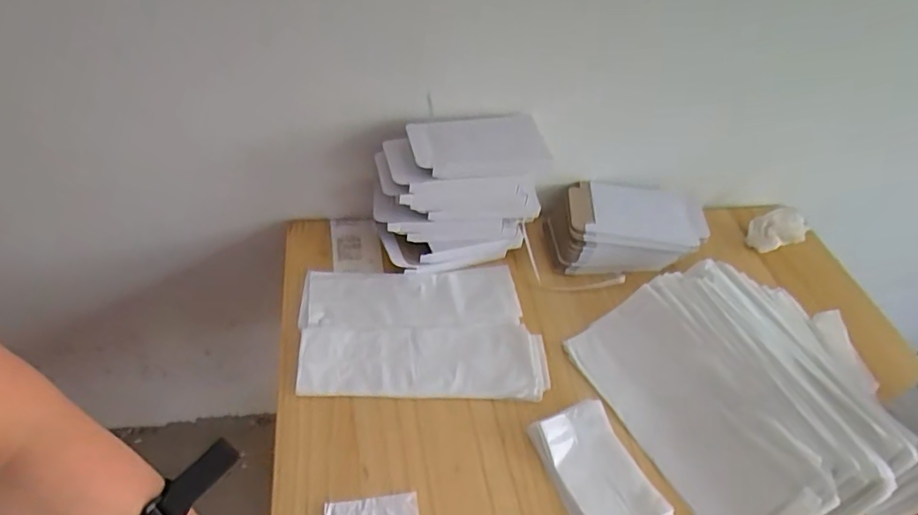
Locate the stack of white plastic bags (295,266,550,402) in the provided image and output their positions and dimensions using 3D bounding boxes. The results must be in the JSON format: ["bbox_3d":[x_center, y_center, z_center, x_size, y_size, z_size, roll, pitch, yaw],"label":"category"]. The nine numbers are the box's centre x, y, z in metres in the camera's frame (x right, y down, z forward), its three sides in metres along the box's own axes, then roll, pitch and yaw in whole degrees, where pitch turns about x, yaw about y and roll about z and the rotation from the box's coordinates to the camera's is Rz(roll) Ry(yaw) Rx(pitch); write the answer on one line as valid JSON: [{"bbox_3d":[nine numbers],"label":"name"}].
[{"bbox_3d":[-0.044,0.082,0.630,0.263,0.014,0.177,-2,47,-9],"label":"stack of white plastic bags"}]

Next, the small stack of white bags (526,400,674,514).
[{"bbox_3d":[0.133,0.207,0.532,0.083,0.015,0.130,-14,50,-19],"label":"small stack of white bags"}]

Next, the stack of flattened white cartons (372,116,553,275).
[{"bbox_3d":[-0.006,-0.077,0.683,0.193,0.161,0.099,-11,49,-16],"label":"stack of flattened white cartons"}]

